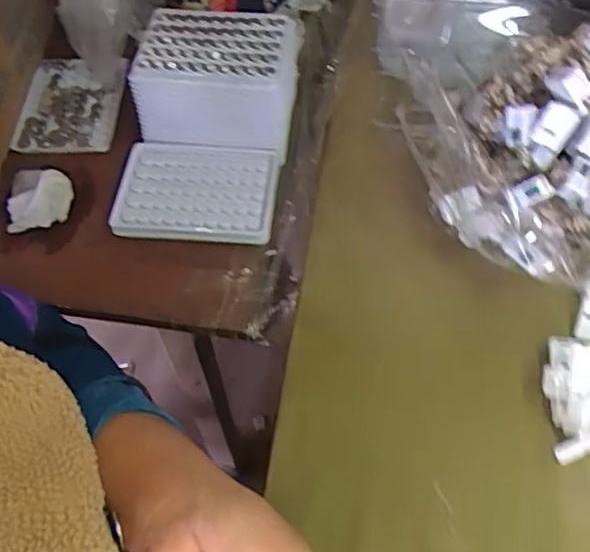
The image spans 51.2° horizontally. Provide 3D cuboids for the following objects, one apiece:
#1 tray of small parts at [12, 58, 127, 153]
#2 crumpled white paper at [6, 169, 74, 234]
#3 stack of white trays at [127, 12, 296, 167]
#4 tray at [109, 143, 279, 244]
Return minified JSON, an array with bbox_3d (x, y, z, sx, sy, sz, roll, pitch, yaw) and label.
[{"bbox_3d":[-0.222,-0.172,0.607,0.103,0.016,0.130,-4,55,3],"label":"tray of small parts"},{"bbox_3d":[-0.221,-0.065,0.532,0.054,0.021,0.061,-1,57,1],"label":"crumpled white paper"},{"bbox_3d":[-0.065,-0.172,0.548,0.135,0.079,0.104,3,58,12],"label":"stack of white trays"},{"bbox_3d":[-0.084,-0.074,0.522,0.130,0.019,0.087,5,58,4],"label":"tray"}]

